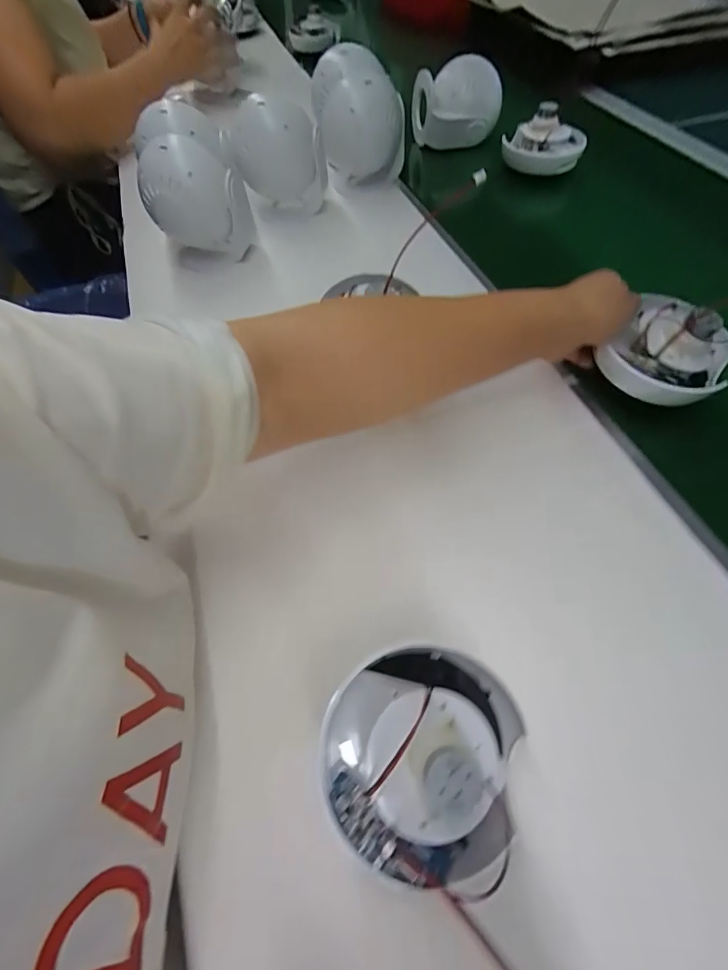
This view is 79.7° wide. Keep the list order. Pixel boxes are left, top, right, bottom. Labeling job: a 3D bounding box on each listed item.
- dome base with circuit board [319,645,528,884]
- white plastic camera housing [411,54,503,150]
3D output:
[{"bbox_3d":[0.027,0.130,0.216,0.093,0.052,0.102,-1,55,2],"label":"dome base with circuit board"},{"bbox_3d":[0.138,-0.582,0.667,0.119,0.102,0.095,-2,55,2],"label":"white plastic camera housing"}]

